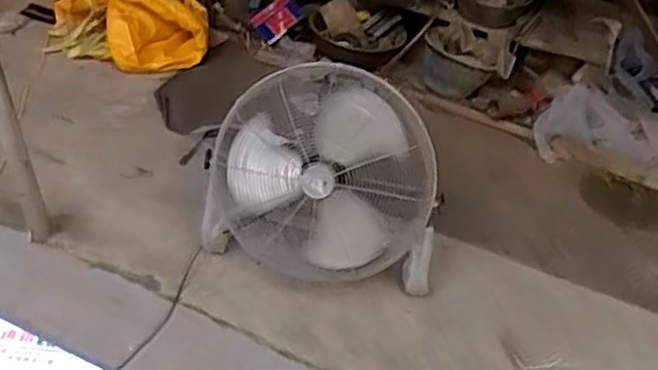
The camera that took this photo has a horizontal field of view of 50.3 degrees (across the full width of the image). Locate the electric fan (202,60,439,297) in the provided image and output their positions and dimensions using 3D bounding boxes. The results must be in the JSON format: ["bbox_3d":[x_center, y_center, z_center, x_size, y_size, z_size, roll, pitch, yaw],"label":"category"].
[{"bbox_3d":[-0.012,-0.032,1.868,0.599,0.525,0.349,8,42,4],"label":"electric fan"}]

